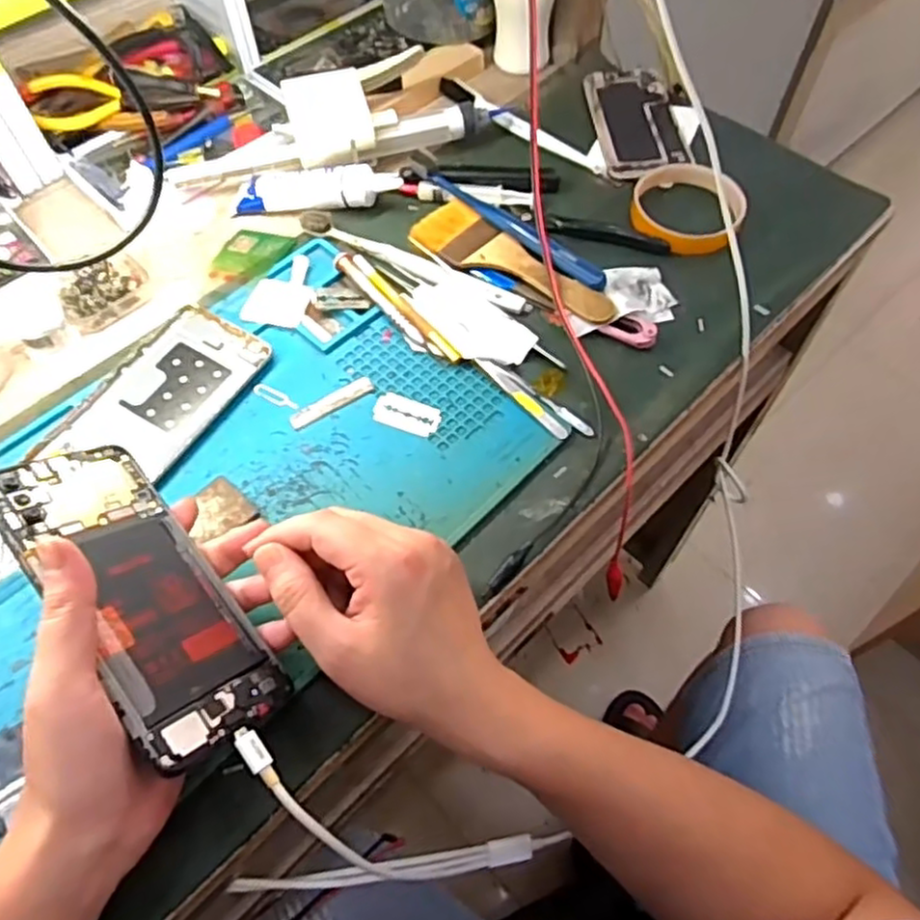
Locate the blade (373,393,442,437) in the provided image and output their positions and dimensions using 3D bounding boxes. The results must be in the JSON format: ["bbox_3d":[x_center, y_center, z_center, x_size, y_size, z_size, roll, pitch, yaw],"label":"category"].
[{"bbox_3d":[-0.034,-0.030,0.448,0.043,0.004,0.022,21,61,13],"label":"blade"}]

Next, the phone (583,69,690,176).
[{"bbox_3d":[0.150,-0.290,0.601,0.070,0.006,0.146,-3,59,-1],"label":"phone"}]

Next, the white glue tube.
[{"bbox_3d":[-0.110,-0.208,0.543,0.125,0.023,0.036,-1,59,0],"label":"white glue tube"}]

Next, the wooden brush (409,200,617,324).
[{"bbox_3d":[0.034,-0.138,0.505,0.053,0.009,0.163,-40,66,-21],"label":"wooden brush"}]

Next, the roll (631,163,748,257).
[{"bbox_3d":[0.174,-0.196,0.535,0.082,0.024,0.086,0,59,0],"label":"roll"}]

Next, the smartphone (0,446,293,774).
[{"bbox_3d":[-0.145,0.058,0.322,0.157,0.006,0.069,50,34,12],"label":"smartphone"}]

